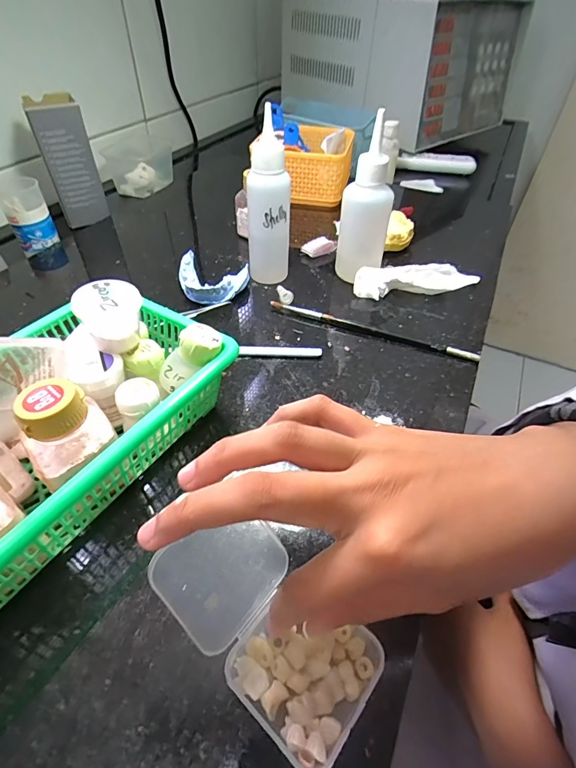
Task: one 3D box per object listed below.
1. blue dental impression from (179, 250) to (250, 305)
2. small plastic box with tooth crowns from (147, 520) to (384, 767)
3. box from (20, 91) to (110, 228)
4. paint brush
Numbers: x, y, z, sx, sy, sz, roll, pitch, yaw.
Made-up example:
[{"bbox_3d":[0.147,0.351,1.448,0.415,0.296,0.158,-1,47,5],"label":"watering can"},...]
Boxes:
[{"bbox_3d":[-0.076,-0.103,0.390,0.069,0.022,0.057,7,46,4],"label":"blue dental impression"},{"bbox_3d":[-0.012,0.107,0.184,0.108,0.017,0.058,37,55,20],"label":"small plastic box with tooth crowns"},{"bbox_3d":[-0.271,-0.276,0.491,0.058,0.128,0.057,-22,51,-22],"label":"box"},{"bbox_3d":[0.073,-0.049,0.350,0.186,0.008,0.006,18,48,14],"label":"paint brush"}]

